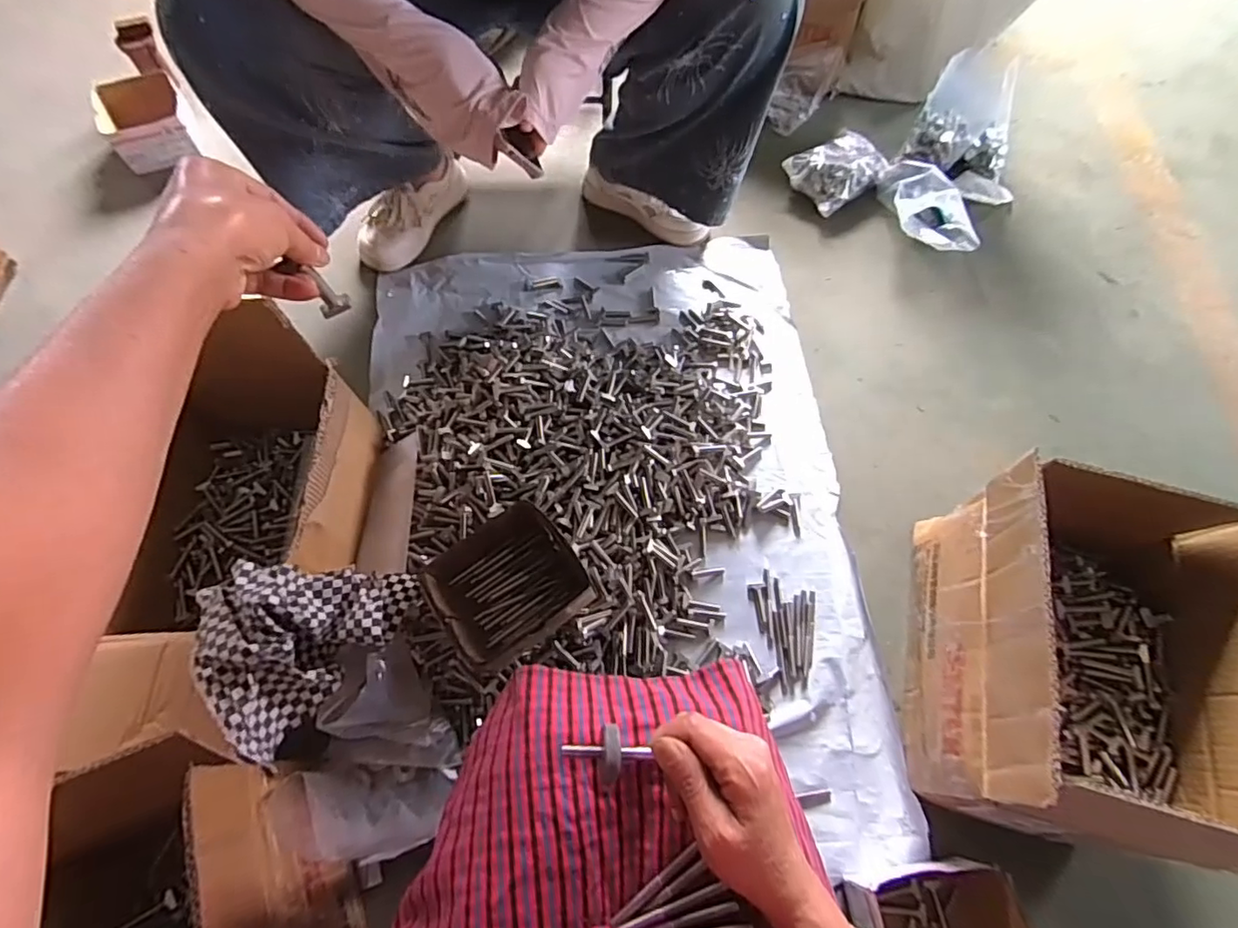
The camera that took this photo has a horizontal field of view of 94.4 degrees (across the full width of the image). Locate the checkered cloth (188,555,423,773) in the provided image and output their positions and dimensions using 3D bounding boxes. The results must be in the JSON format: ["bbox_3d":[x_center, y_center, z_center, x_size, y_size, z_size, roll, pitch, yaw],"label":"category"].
[{"bbox_3d":[-0.331,0.165,0.612,0.202,0.109,0.187,-37,67,-17],"label":"checkered cloth"}]

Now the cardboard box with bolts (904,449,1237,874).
[{"bbox_3d":[0.495,0.208,0.615,0.263,0.261,0.350,14,63,8],"label":"cardboard box with bolts"}]

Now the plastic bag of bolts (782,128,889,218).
[{"bbox_3d":[0.424,-0.568,1.117,0.174,0.064,0.132,-32,66,-15],"label":"plastic bag of bolts"}]

